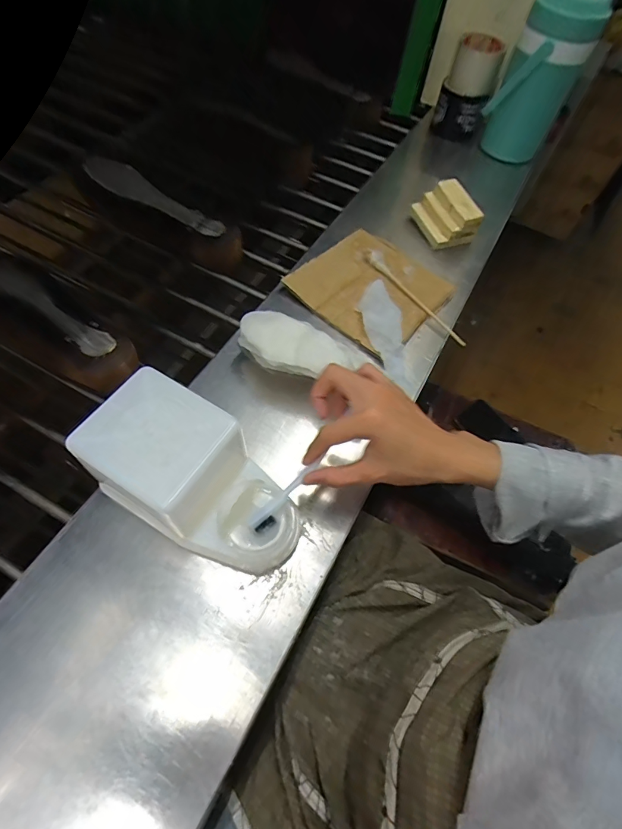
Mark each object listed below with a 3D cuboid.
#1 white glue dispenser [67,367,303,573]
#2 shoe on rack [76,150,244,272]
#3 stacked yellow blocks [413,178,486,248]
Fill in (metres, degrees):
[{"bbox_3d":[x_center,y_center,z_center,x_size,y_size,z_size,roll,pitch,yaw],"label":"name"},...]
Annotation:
[{"bbox_3d":[-0.098,0.062,0.367,0.181,0.105,0.103,30,63,13],"label":"white glue dispenser"},{"bbox_3d":[-0.229,-0.289,0.622,0.263,0.098,0.080,30,63,12],"label":"shoe on rack"},{"bbox_3d":[0.205,-0.305,0.625,0.071,0.049,0.096,-14,63,-11],"label":"stacked yellow blocks"}]

